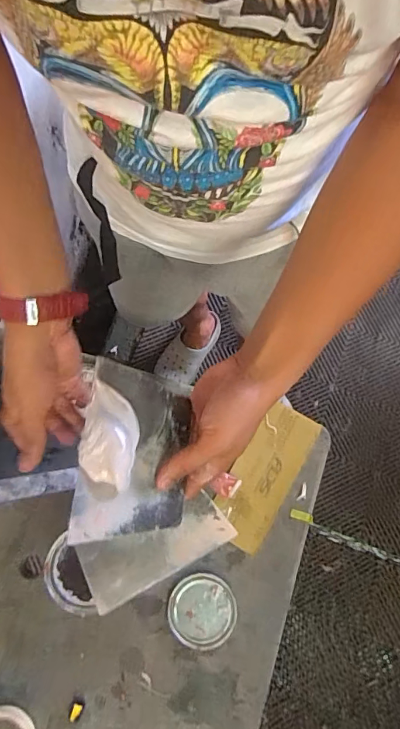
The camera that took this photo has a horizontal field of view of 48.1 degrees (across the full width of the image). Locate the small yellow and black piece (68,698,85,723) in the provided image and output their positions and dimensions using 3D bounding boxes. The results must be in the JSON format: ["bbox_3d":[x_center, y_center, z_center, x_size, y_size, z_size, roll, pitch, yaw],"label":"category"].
[{"bbox_3d":[-0.175,0.486,0.629,0.019,0.004,0.029,20,77,3],"label":"small yellow and black piece"}]

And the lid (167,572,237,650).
[{"bbox_3d":[0.003,0.363,0.662,0.099,0.012,0.097,0,77,-2],"label":"lid"}]

